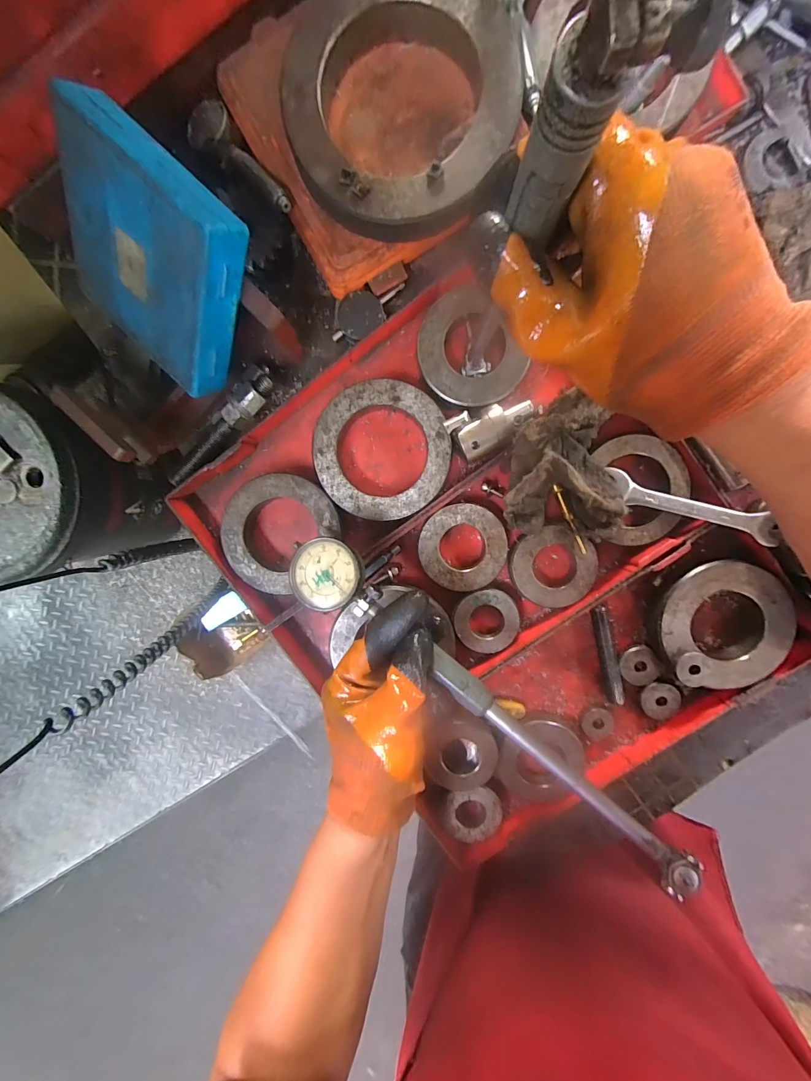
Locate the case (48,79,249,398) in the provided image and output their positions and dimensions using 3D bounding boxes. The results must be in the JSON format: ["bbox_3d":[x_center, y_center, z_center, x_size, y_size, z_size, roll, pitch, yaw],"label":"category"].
[{"bbox_3d":[-0.179,-0.195,0.280,0.128,0.031,0.129,41,134,1],"label":"case"}]

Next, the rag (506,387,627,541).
[{"bbox_3d":[0.135,-0.059,0.325,0.092,0.031,0.109,3,96,3],"label":"rag"}]

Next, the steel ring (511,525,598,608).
[{"bbox_3d":[0.134,0.024,0.358,0.072,0.011,0.070,0,96,4],"label":"steel ring"}]

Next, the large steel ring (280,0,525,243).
[{"bbox_3d":[-0.003,-0.315,0.291,0.166,0.028,0.165,0,96,4],"label":"large steel ring"}]

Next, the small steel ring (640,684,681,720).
[{"bbox_3d":[0.240,0.152,0.370,0.033,0.004,0.034,-8,95,4],"label":"small steel ring"}]

